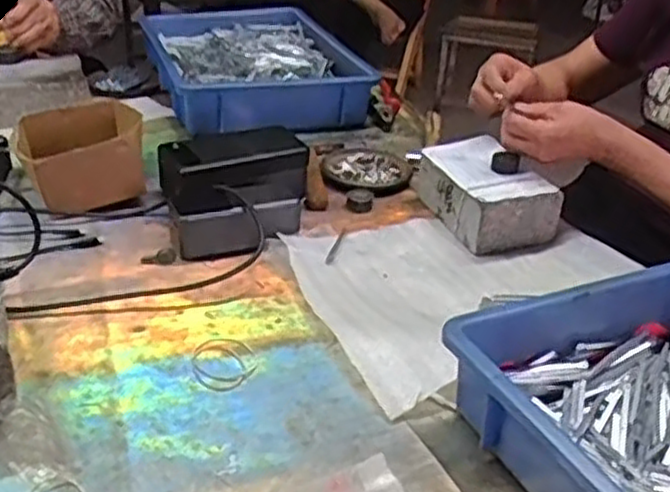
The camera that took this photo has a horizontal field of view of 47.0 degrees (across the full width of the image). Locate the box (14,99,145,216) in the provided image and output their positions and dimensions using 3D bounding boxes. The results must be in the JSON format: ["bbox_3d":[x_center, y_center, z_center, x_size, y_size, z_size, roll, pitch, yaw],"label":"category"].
[{"bbox_3d":[-0.291,-0.109,0.890,0.133,0.062,0.147,-14,34,-28],"label":"box"}]

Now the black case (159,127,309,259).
[{"bbox_3d":[-0.099,-0.062,0.825,0.164,0.072,0.138,-7,31,-18],"label":"black case"}]

